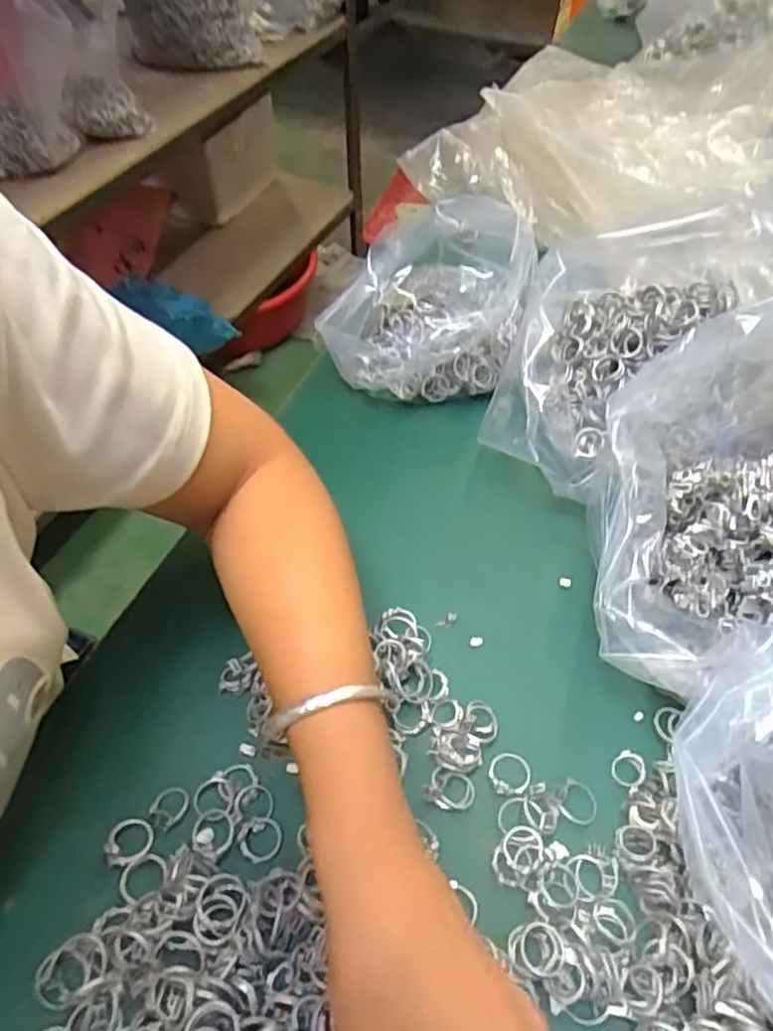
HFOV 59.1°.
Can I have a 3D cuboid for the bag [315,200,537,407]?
[{"bbox_3d":[0.029,-0.159,0.506,0.145,0.117,0.096,8,52,7],"label":"bag"}]

